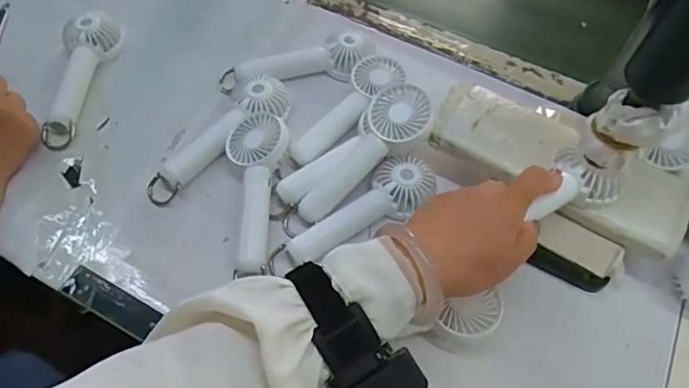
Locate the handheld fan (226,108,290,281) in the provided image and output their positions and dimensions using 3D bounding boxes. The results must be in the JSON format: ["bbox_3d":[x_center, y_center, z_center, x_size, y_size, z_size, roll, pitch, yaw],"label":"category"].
[{"bbox_3d":[-0.075,-0.005,0.451,0.053,0.043,0.151,-4,58,-4],"label":"handheld fan"}]

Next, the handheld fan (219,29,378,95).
[{"bbox_3d":[-0.049,-0.134,0.540,0.160,0.030,0.050,-8,59,-7],"label":"handheld fan"}]

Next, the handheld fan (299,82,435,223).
[{"bbox_3d":[0.019,-0.032,0.462,0.057,0.033,0.146,42,90,22],"label":"handheld fan"}]

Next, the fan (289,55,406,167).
[{"bbox_3d":[0.005,-0.080,0.509,0.044,0.031,0.150,31,62,17],"label":"fan"}]

